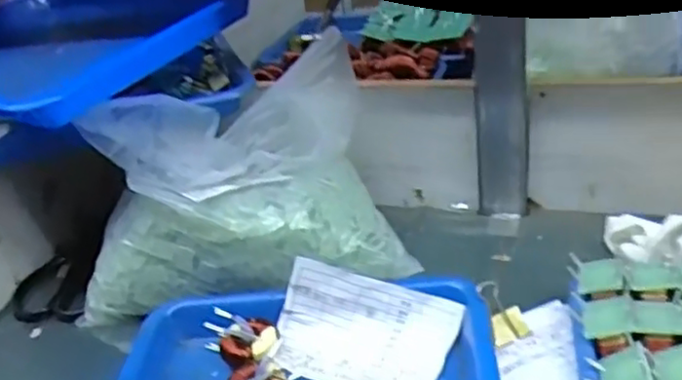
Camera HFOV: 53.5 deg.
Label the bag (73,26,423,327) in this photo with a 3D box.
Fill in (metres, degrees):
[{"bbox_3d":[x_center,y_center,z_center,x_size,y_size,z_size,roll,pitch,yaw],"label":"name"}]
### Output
[{"bbox_3d":[-0.085,0.008,0.538,0.256,0.152,0.117,-12,29,-9],"label":"bag"}]

